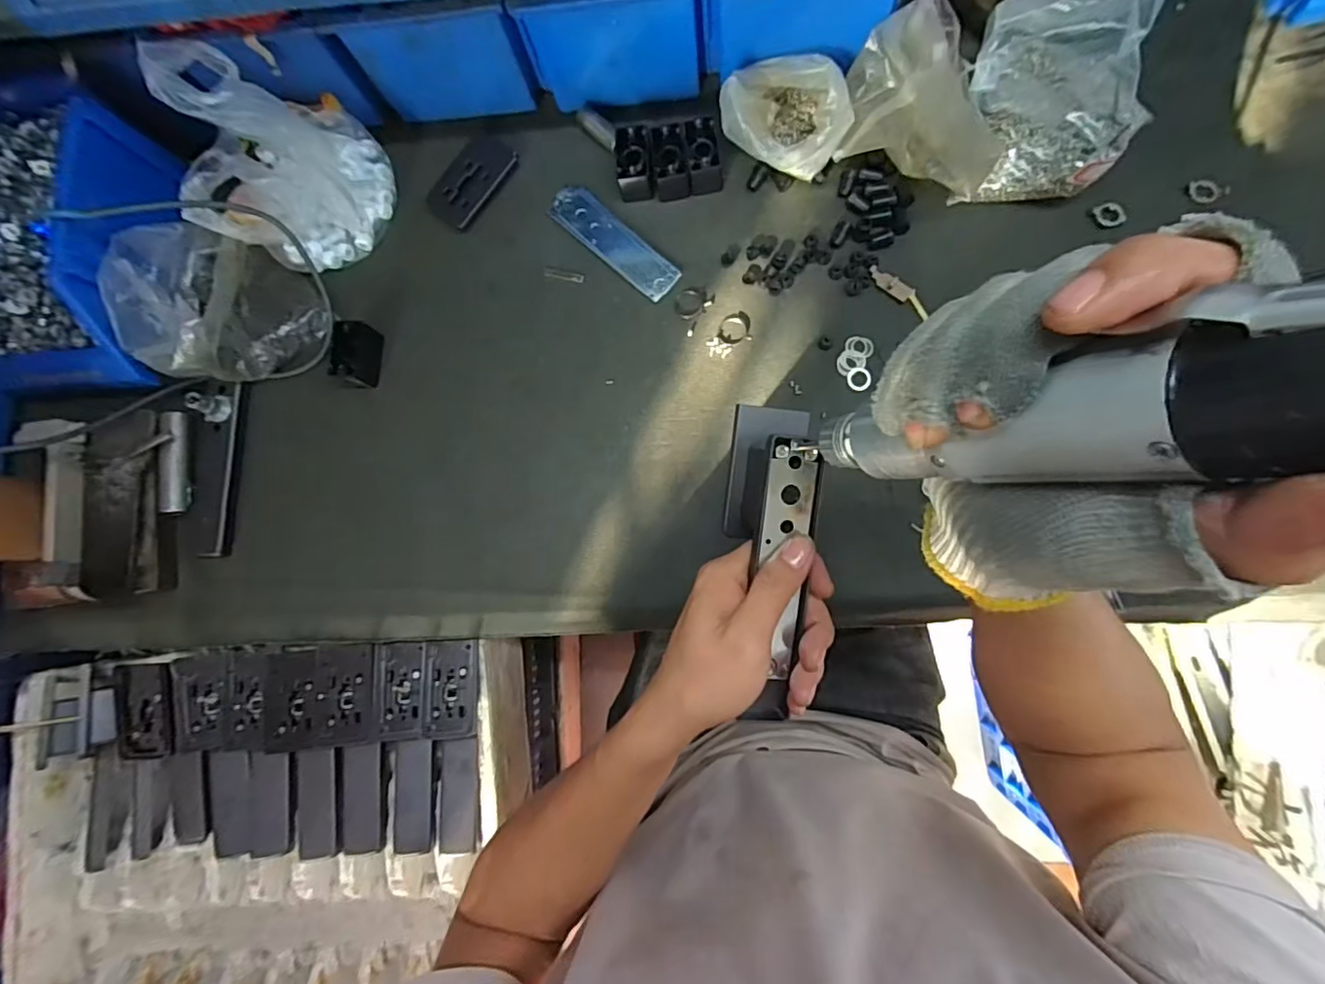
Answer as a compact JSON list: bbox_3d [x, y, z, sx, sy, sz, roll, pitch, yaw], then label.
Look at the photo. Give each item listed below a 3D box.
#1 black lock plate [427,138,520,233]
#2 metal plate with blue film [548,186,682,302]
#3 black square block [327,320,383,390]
[{"bbox_3d":[-0.179,-0.290,0.534,0.055,0.005,0.093,33,82,7],"label":"black lock plate"},{"bbox_3d":[-0.044,-0.227,0.513,0.140,0.004,0.039,43,87,10],"label":"metal plate with blue film"},{"bbox_3d":[-0.276,-0.126,0.512,0.028,0.032,0.052,10,86,8],"label":"black square block"}]

